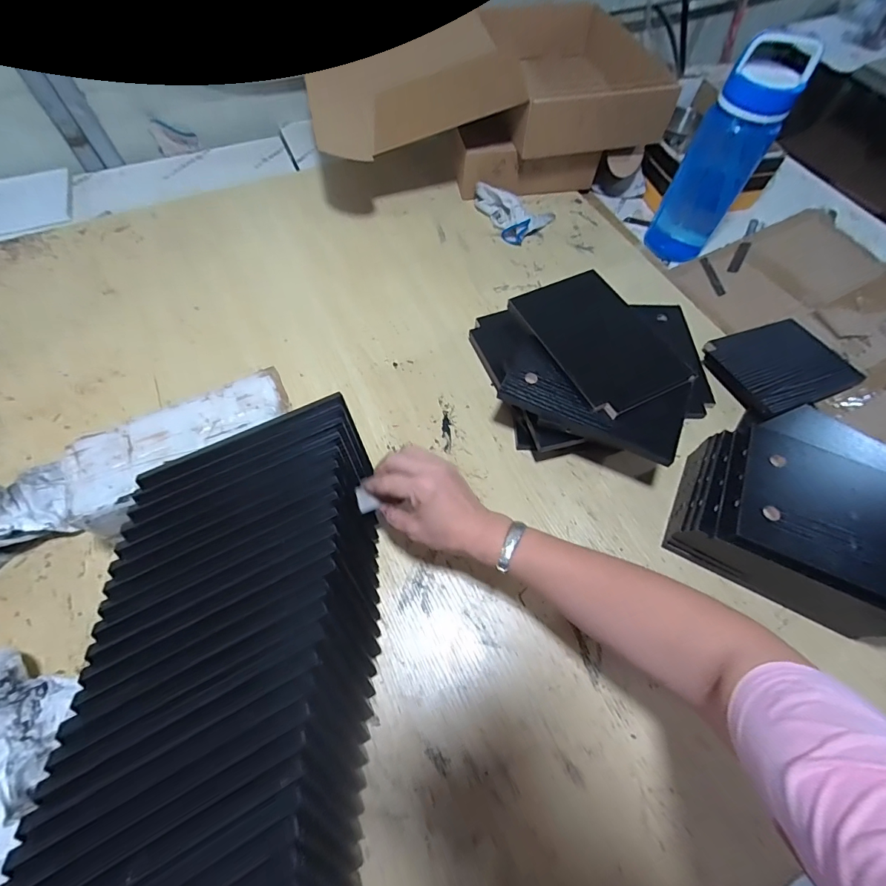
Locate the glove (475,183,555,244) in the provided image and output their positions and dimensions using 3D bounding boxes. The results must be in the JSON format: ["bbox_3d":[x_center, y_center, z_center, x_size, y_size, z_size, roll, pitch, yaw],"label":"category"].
[{"bbox_3d":[0.118,-0.400,0.730,0.147,0.056,0.089,14,63,6],"label":"glove"}]

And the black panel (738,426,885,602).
[{"bbox_3d":[0.400,0.074,0.407,0.197,0.013,0.137,24,64,11],"label":"black panel"}]

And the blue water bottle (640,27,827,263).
[{"bbox_3d":[0.426,-0.435,0.643,0.103,0.267,0.093,31,66,14],"label":"blue water bottle"}]

